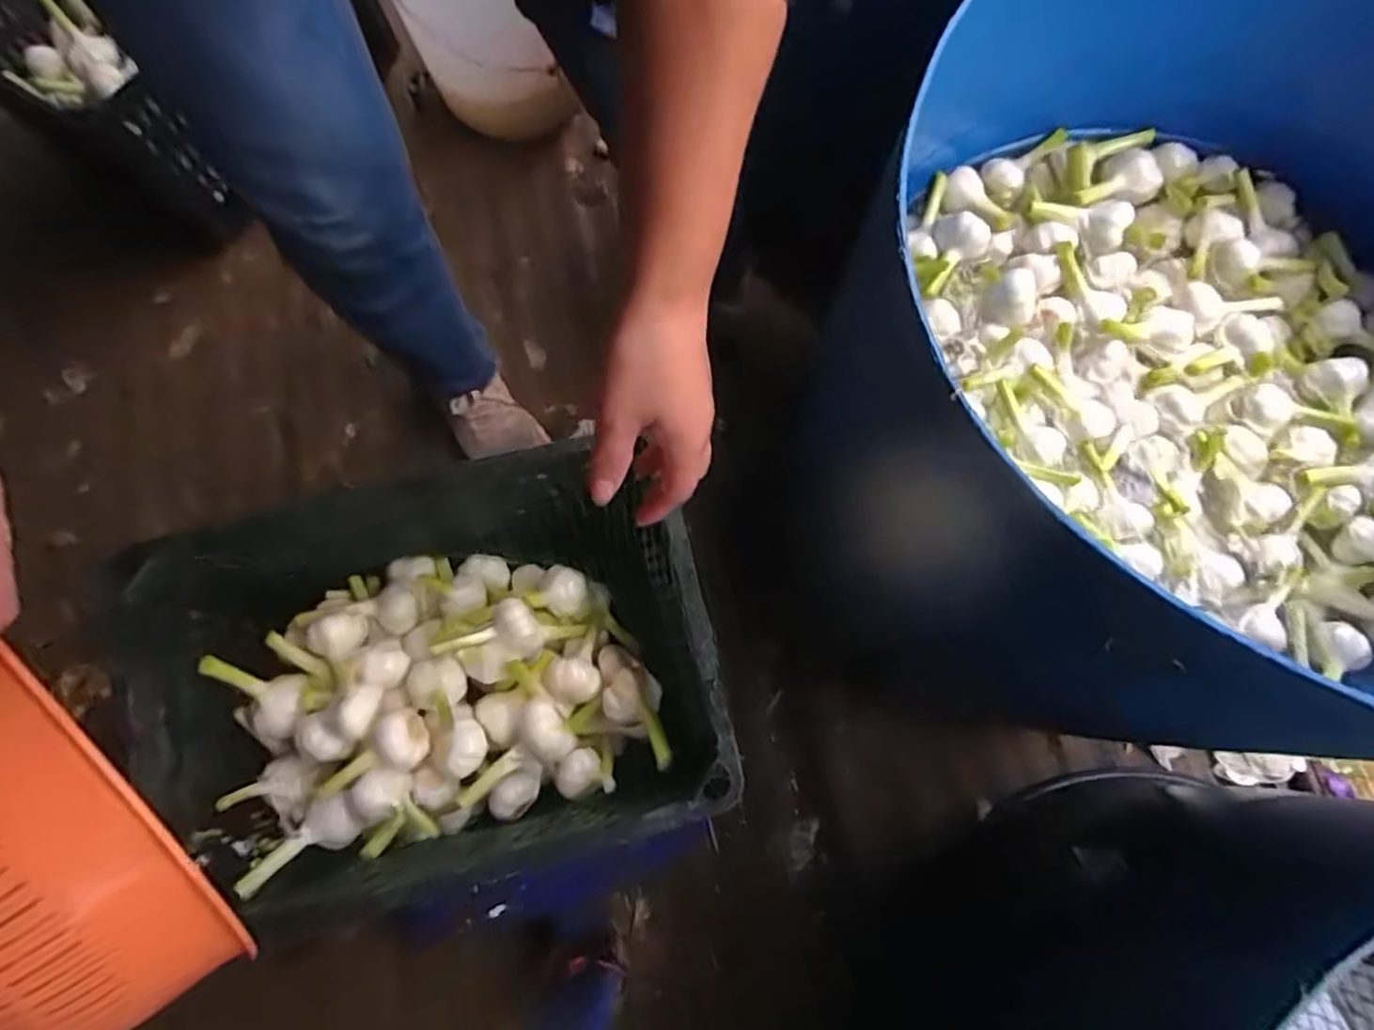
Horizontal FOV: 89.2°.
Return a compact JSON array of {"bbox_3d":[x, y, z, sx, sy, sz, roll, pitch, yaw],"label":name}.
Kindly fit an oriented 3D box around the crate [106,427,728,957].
[{"bbox_3d":[-0.188,0.138,0.585,0.407,0.161,0.289,-17,74,-4],"label":"crate"}]

